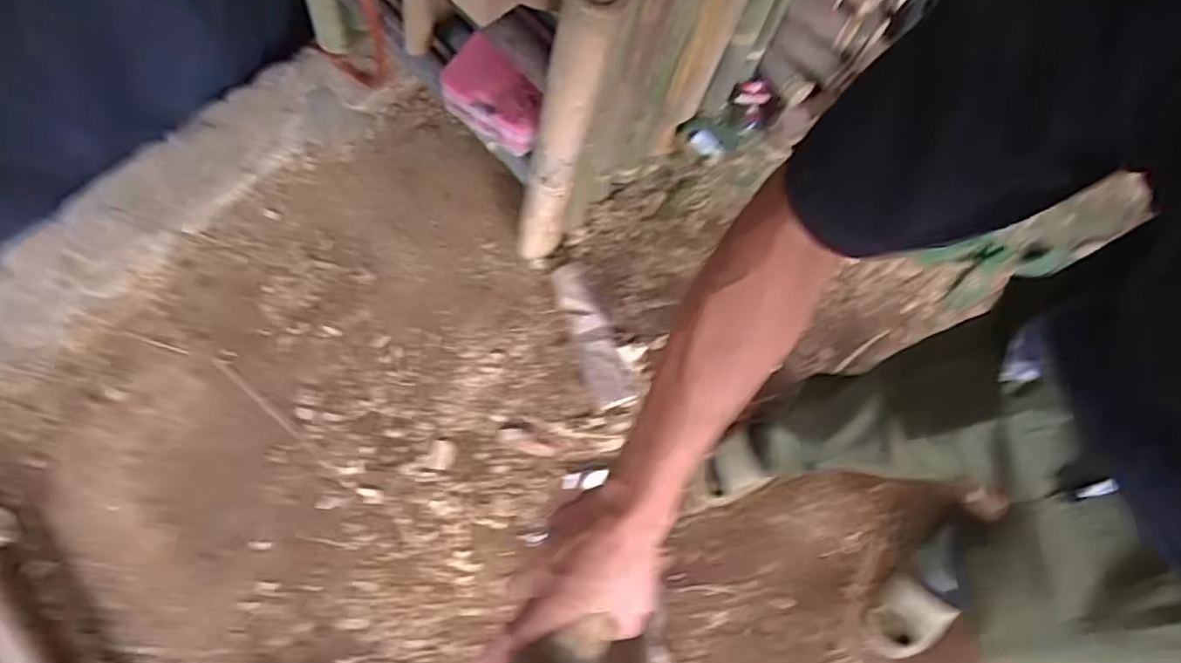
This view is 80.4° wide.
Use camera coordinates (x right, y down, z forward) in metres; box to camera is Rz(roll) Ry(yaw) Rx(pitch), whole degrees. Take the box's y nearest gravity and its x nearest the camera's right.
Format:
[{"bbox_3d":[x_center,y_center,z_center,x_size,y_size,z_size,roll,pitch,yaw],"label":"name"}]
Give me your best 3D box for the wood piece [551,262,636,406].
[{"bbox_3d":[0.002,0.003,1.286,0.069,0.033,0.262,-21,88,-5],"label":"wood piece"}]

